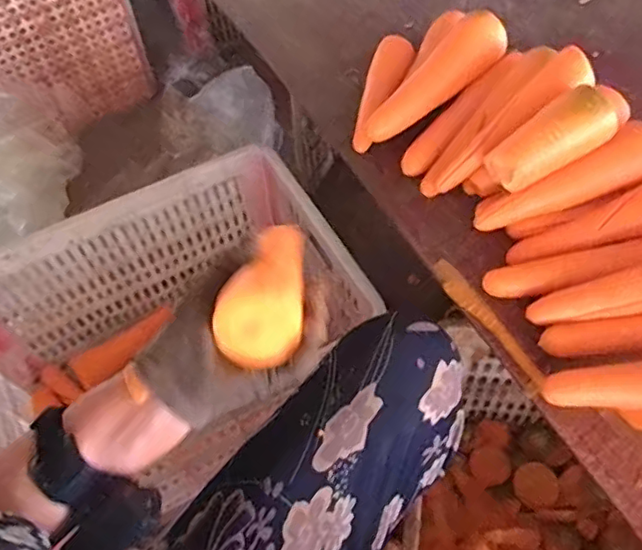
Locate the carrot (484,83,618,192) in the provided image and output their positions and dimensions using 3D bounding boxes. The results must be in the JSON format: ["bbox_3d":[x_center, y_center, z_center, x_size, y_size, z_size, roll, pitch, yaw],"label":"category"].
[{"bbox_3d":[0.236,-0.139,0.607,0.128,0.047,0.048,-34,55,18],"label":"carrot"}]

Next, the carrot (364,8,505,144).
[{"bbox_3d":[0.137,-0.240,0.715,0.212,0.045,0.060,-42,62,-1],"label":"carrot"}]

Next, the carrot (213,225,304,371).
[{"bbox_3d":[-0.034,-0.002,0.466,0.054,0.050,0.169,3,31,7],"label":"carrot"}]

